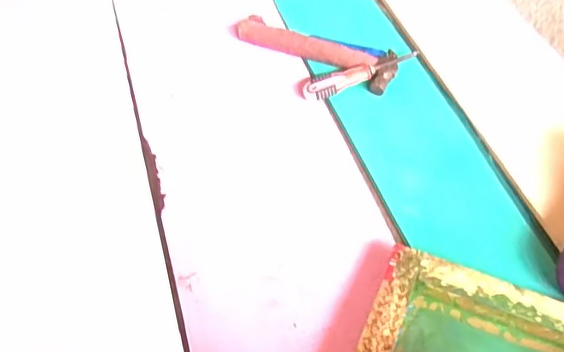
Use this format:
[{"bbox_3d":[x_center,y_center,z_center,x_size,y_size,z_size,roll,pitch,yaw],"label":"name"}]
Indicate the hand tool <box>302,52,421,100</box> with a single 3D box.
[{"bbox_3d":[0.123,-0.156,0.854,0.189,0.024,0.032,-20,56,-11],"label":"hand tool"}]

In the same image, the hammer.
[{"bbox_3d":[0.059,-0.203,0.882,0.256,0.032,0.078,26,60,20],"label":"hammer"}]

